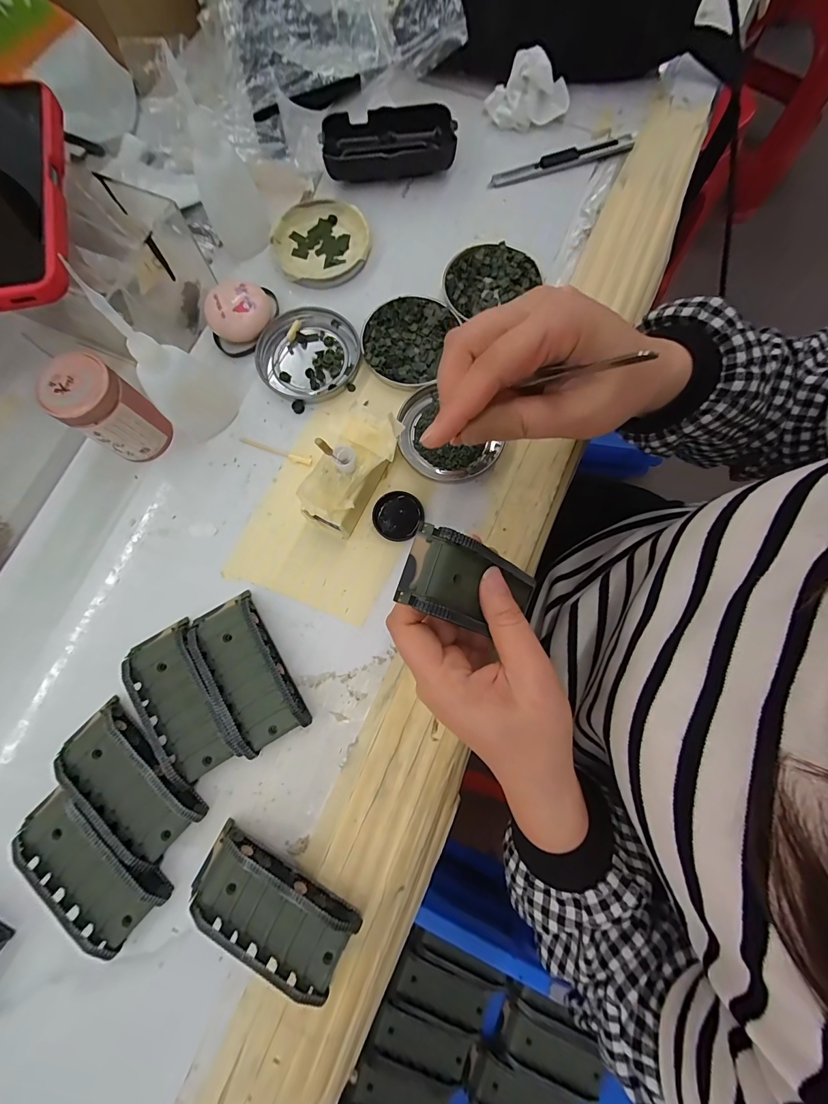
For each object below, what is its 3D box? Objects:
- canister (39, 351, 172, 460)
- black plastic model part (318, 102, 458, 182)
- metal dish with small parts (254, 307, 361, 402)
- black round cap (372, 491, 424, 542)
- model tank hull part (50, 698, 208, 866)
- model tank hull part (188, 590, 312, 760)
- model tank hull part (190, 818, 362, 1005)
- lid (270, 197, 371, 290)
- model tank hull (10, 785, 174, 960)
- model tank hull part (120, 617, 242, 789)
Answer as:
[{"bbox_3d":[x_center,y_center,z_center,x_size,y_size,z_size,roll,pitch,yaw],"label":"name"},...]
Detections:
[{"bbox_3d":[-0.206,-0.096,0.263,0.043,0.063,0.043,0,79,0],"label":"canister"},{"bbox_3d":[-0.022,-0.350,0.331,0.108,0.025,0.053,-6,79,-1],"label":"black plastic model part"},{"bbox_3d":[-0.083,-0.155,0.302,0.076,0.008,0.075,0,79,0],"label":"metal dish with small parts"},{"bbox_3d":[-0.011,-0.025,0.277,0.035,0.008,0.035,0,79,0],"label":"black round cap"},{"bbox_3d":[-0.178,0.142,0.239,0.093,0.019,0.050,44,82,8],"label":"model tank hull part"},{"bbox_3d":[-0.109,0.077,0.252,0.046,0.019,0.095,-31,81,-6],"label":"model tank hull part"},{"bbox_3d":[-0.084,0.207,0.222,0.095,0.025,0.043,27,80,5],"label":"model tank hull part"},{"bbox_3d":[-0.078,-0.260,0.323,0.078,0.013,0.081,0,79,0],"label":"lid"},{"bbox_3d":[-0.197,0.187,0.231,0.095,0.018,0.046,40,82,7],"label":"model tank hull"},{"bbox_3d":[-0.150,0.095,0.250,0.047,0.019,0.096,-31,81,-6],"label":"model tank hull part"}]

